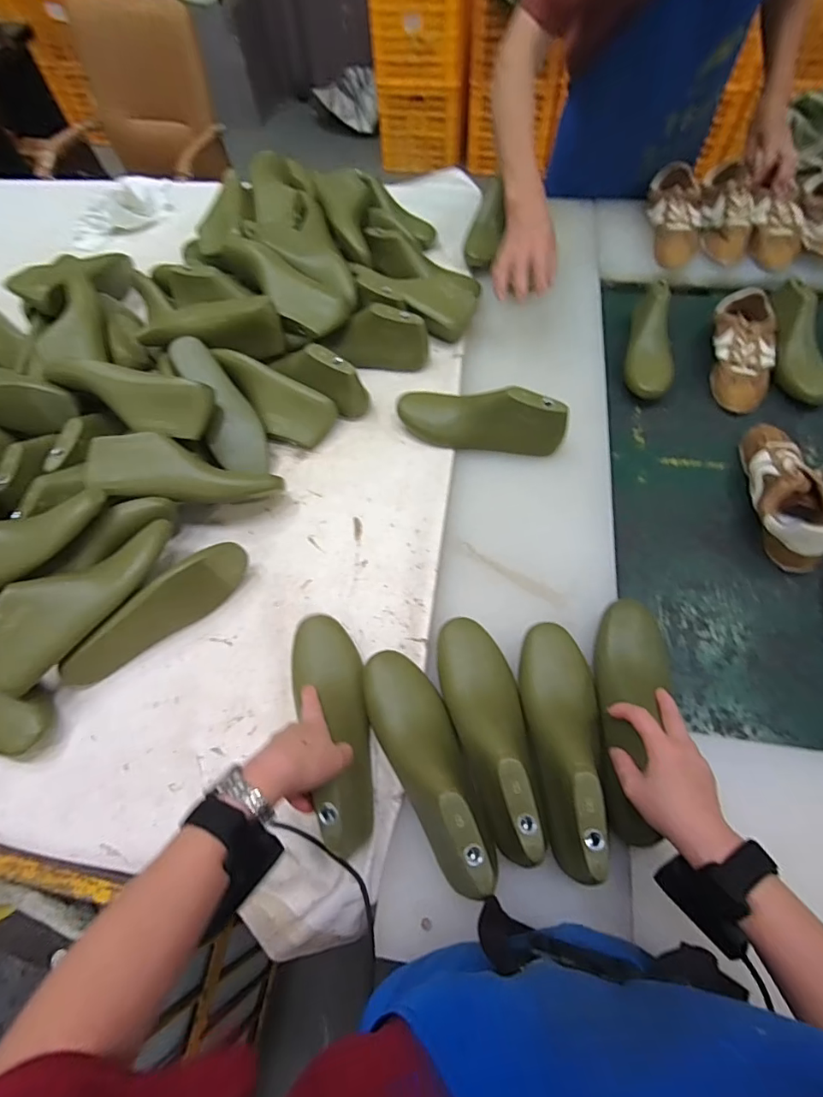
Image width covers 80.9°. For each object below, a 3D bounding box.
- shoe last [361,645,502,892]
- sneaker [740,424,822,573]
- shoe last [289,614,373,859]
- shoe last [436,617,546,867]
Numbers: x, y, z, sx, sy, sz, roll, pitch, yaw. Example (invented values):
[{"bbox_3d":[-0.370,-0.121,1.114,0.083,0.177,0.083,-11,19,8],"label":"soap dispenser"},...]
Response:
[{"bbox_3d":[0.017,0.212,0.496,0.076,0.095,0.239,-25,63,-9],"label":"shoe last"},{"bbox_3d":[0.536,-0.093,0.698,0.080,0.078,0.254,4,62,6],"label":"sneaker"},{"bbox_3d":[-0.085,0.188,0.529,0.078,0.077,0.245,-15,55,-4],"label":"shoe last"},{"bbox_3d":[0.085,0.188,0.511,0.077,0.084,0.243,-12,49,-2],"label":"shoe last"}]

